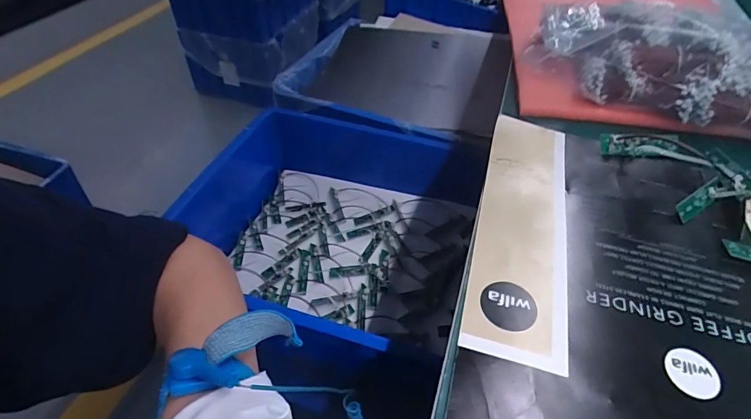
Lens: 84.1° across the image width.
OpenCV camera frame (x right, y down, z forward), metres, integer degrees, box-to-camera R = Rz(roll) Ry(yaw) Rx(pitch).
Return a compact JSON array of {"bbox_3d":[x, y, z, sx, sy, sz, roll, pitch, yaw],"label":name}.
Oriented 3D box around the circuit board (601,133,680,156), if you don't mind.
[{"bbox_3d":[0.283,-0.070,0.451,0.072,0.024,0.014,1,32,9],"label":"circuit board"}]

